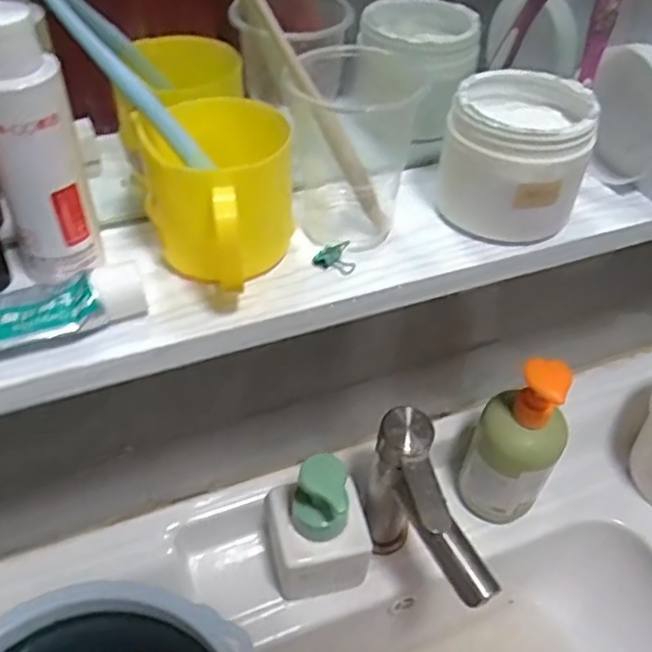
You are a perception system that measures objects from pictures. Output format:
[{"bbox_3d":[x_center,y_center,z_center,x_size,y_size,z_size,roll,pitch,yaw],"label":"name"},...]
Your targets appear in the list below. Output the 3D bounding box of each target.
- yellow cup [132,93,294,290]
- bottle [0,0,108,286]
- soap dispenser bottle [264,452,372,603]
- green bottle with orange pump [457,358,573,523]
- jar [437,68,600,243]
[{"bbox_3d":[-0.050,-0.064,0.331,0.074,0.069,0.104,-10,45,-13],"label":"yellow cup"},{"bbox_3d":[-0.129,-0.075,0.298,0.038,0.121,0.031,-18,48,-20],"label":"bottle"},{"bbox_3d":[-0.007,0.160,0.556,0.084,0.149,0.070,-5,44,-8],"label":"soap dispenser bottle"},{"bbox_3d":[0.169,0.095,0.583,0.072,0.178,0.070,25,48,21],"label":"green bottle with orange pump"},{"bbox_3d":[0.106,-0.095,0.374,0.073,0.065,0.077,2,44,-1],"label":"jar"}]

